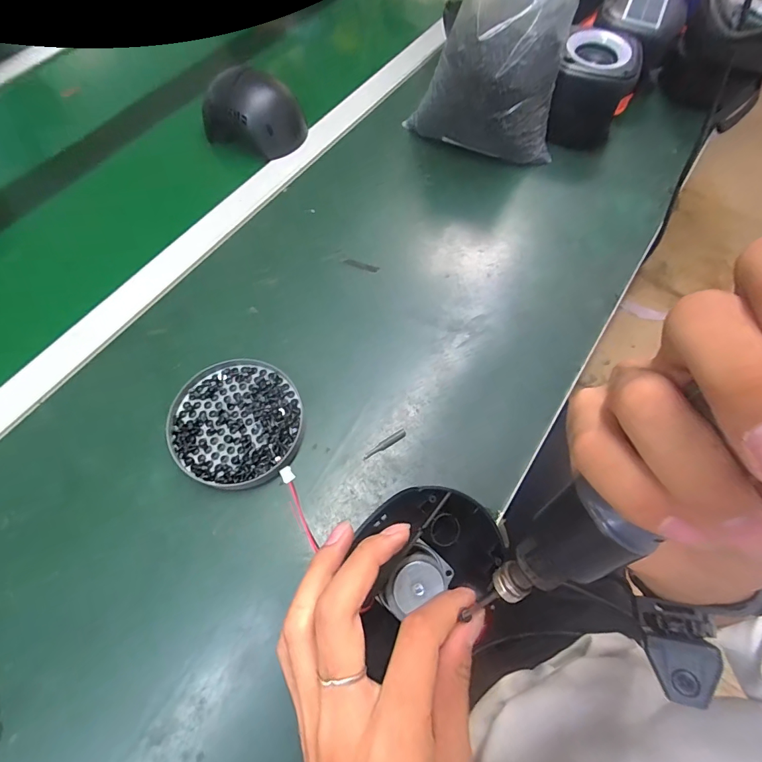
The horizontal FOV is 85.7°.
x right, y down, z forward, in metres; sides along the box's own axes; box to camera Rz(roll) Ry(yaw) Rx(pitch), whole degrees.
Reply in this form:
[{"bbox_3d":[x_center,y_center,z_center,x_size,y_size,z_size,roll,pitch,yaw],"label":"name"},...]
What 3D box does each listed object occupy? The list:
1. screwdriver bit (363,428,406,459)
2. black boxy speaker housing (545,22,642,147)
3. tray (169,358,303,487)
[{"bbox_3d":[0.003,0.057,0.370,0.044,0.004,0.008,-30,71,-14],"label":"screwdriver bit"},{"bbox_3d":[0.261,-0.363,0.513,0.092,0.082,0.093,19,67,6],"label":"black boxy speaker housing"},{"bbox_3d":[-0.127,0.036,0.367,0.110,0.017,0.118,1,66,-2],"label":"tray"}]

